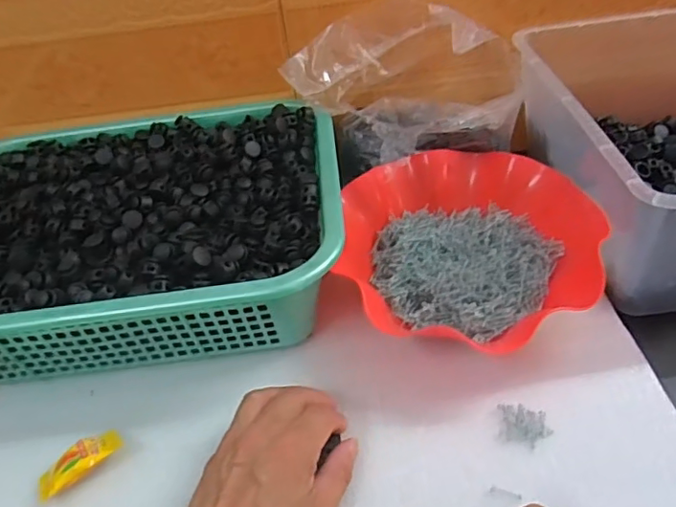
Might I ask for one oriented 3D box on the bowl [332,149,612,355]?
[{"bbox_3d":[0.110,-0.004,0.487,0.218,0.060,0.208,-4,43,4],"label":"bowl"}]

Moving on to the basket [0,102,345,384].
[{"bbox_3d":[-0.188,-0.023,0.516,0.388,0.083,0.296,-4,43,4],"label":"basket"}]

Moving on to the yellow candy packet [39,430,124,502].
[{"bbox_3d":[-0.182,0.148,0.396,0.060,0.020,0.029,-32,48,-24],"label":"yellow candy packet"}]

